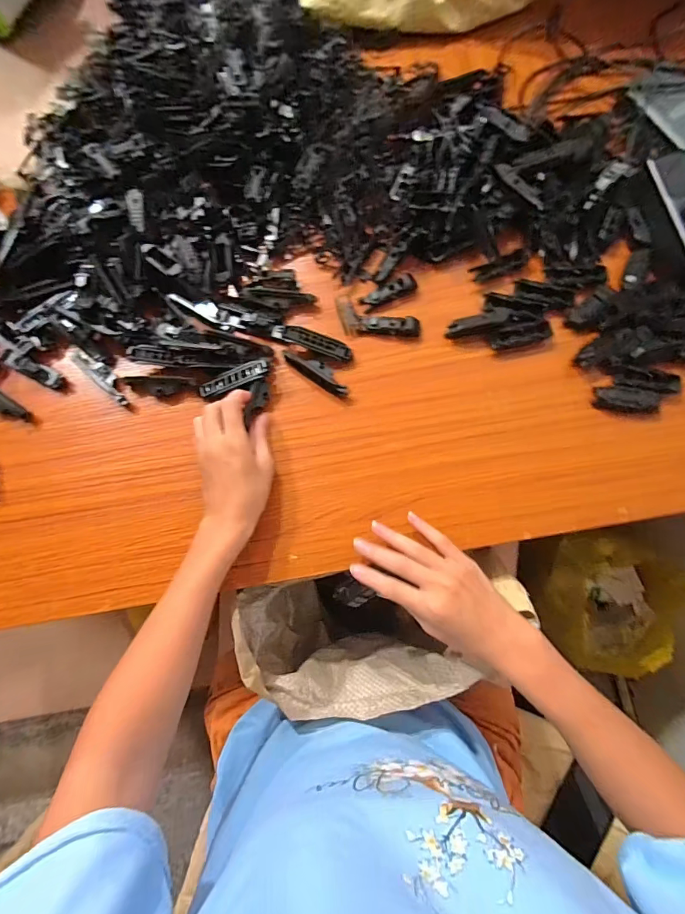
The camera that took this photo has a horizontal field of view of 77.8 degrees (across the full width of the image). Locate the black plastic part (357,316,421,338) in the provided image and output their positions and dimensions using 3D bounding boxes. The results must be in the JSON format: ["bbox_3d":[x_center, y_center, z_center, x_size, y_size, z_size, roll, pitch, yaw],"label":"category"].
[{"bbox_3d":[0.050,-0.139,0.450,0.067,0.013,0.020,2,78,1],"label":"black plastic part"}]

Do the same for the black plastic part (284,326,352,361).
[{"bbox_3d":[-0.025,-0.118,0.441,0.071,0.010,0.019,19,84,2],"label":"black plastic part"}]

